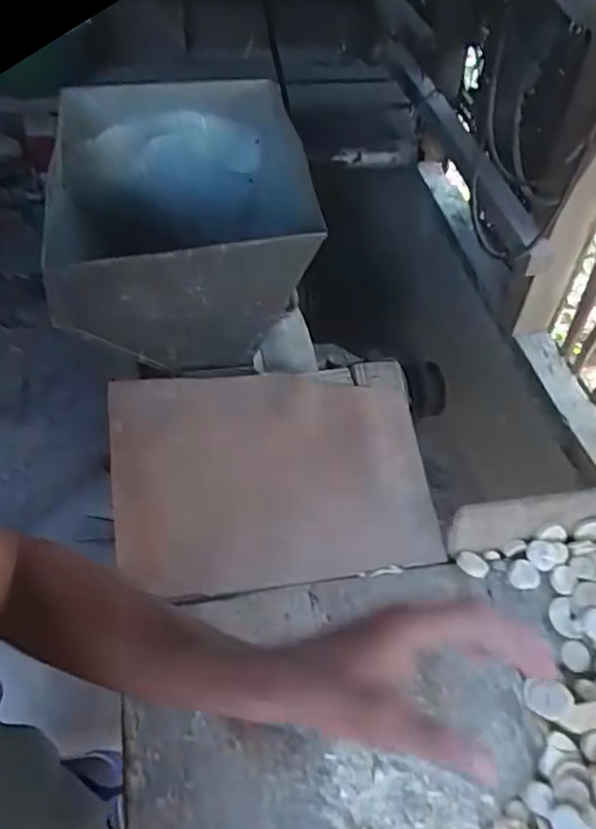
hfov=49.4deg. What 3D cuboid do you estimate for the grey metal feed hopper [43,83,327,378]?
[{"bbox_3d":[-0.115,-0.175,0.662,0.253,0.202,0.296,-5,51,-9],"label":"grey metal feed hopper"}]

